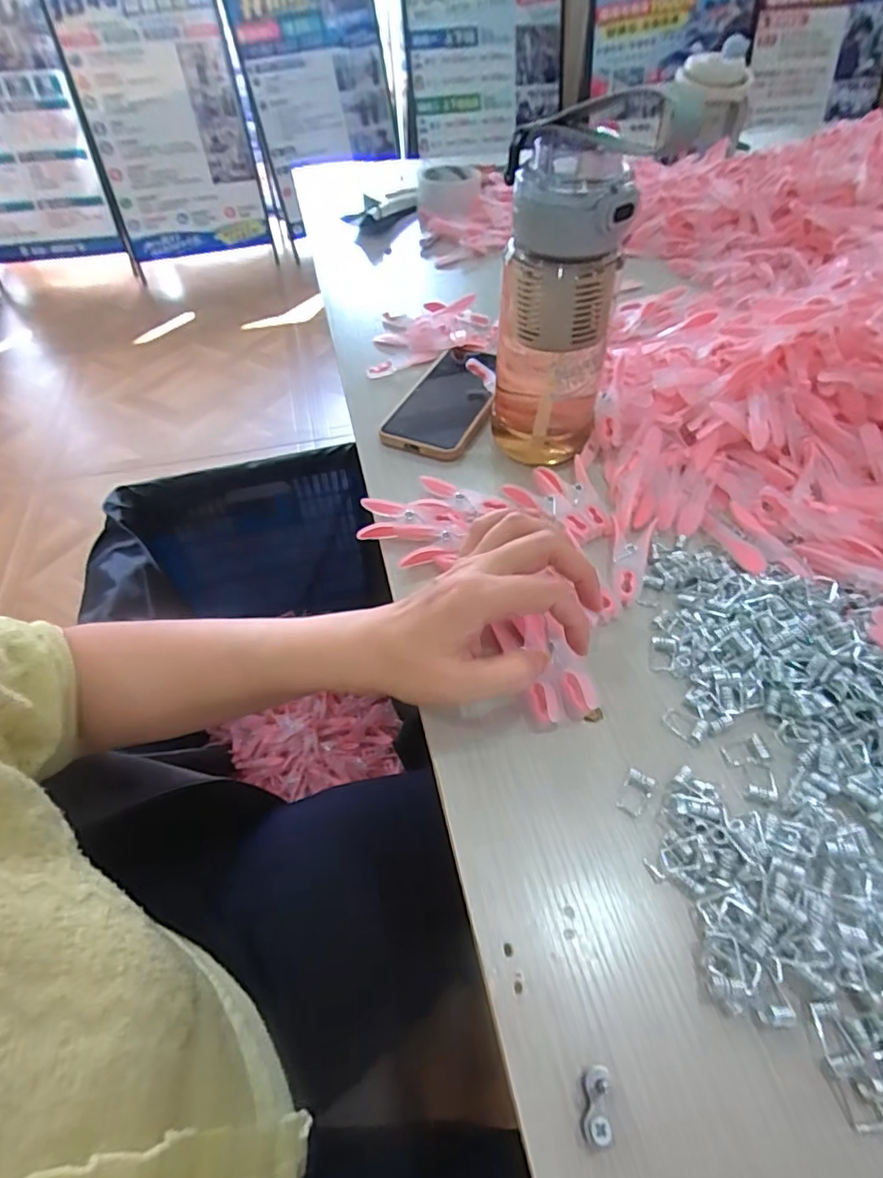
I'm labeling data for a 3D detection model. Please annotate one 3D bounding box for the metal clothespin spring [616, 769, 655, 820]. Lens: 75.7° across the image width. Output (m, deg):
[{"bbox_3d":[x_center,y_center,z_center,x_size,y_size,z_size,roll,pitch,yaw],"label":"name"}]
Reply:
[{"bbox_3d":[0.102,0.107,0.297,0.014,0.004,0.022,25,56,20],"label":"metal clothespin spring"}]

